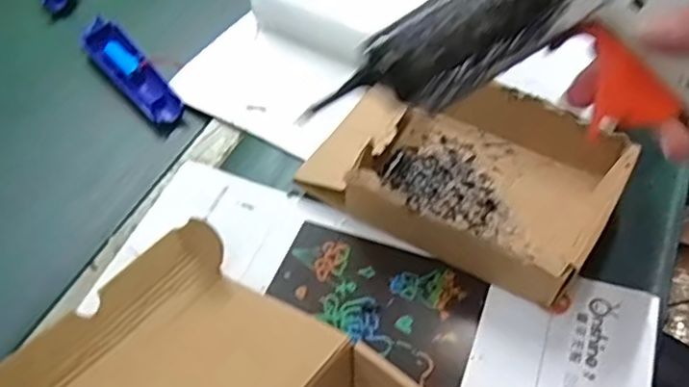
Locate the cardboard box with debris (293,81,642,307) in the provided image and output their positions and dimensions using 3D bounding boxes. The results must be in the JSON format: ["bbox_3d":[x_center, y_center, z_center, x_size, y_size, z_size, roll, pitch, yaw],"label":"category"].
[{"bbox_3d":[0.088,-0.021,0.497,0.218,0.055,0.156,24,55,19],"label":"cardboard box with debris"}]

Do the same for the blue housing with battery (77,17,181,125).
[{"bbox_3d":[-0.200,-0.117,0.608,0.039,0.022,0.151,-35,58,-25],"label":"blue housing with battery"}]

